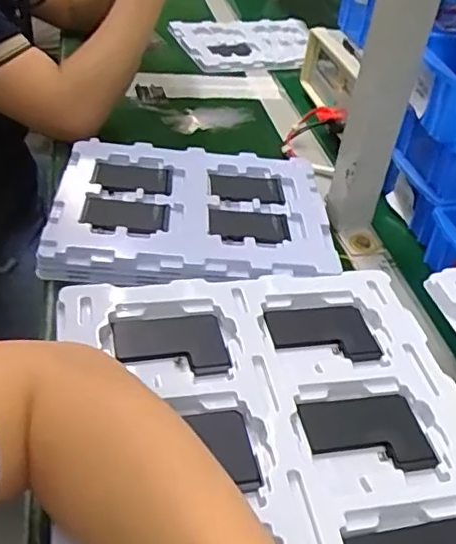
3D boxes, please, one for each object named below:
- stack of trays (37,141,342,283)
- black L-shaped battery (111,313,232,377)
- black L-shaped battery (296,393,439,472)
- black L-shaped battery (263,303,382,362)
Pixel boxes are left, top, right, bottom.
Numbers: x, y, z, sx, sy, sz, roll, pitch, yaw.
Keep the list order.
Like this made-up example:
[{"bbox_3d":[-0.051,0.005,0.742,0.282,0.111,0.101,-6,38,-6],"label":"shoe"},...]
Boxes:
[{"bbox_3d":[-0.034,-0.066,0.604,0.278,0.032,0.227,3,40,-5],"label":"stack of trays"},{"bbox_3d":[-0.042,0.056,0.434,0.080,0.007,0.060,-5,41,-14],"label":"black L-shaped battery"},{"bbox_3d":[0.092,0.108,0.391,0.081,0.010,0.058,-3,41,-12],"label":"black L-shaped battery"},{"bbox_3d":[0.074,0.047,0.461,0.082,0.008,0.057,-1,40,-10],"label":"black L-shaped battery"}]

